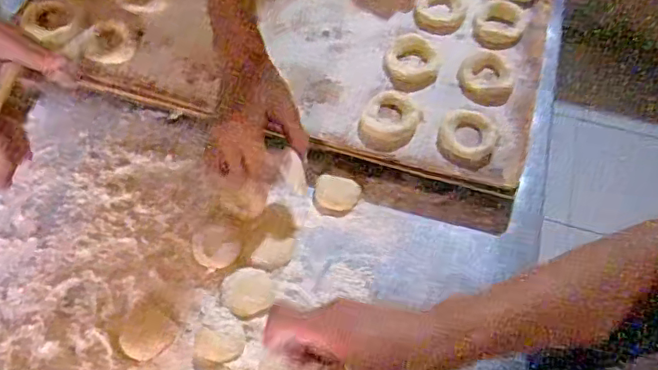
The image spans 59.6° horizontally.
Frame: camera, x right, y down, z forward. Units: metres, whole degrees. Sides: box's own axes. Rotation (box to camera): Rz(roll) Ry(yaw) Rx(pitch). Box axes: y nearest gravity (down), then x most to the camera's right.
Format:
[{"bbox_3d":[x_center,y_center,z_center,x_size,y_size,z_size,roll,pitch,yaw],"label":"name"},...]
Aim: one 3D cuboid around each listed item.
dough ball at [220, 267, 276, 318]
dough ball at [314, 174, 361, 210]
[{"bbox_3d":[-0.075,0.102,0.541,0.047,0.014,0.046,0,59,0],"label":"dough ball"},{"bbox_3d":[0.009,0.007,0.599,0.046,0.014,0.036,-2,59,-2],"label":"dough ball"}]

